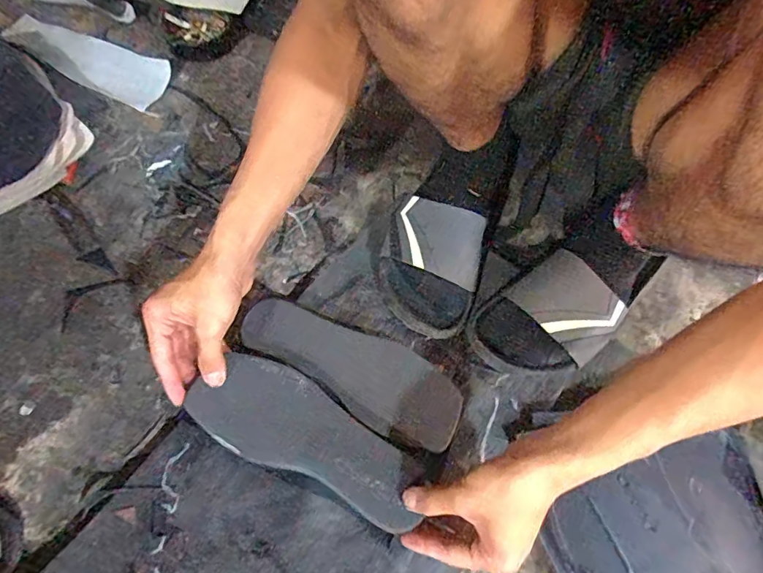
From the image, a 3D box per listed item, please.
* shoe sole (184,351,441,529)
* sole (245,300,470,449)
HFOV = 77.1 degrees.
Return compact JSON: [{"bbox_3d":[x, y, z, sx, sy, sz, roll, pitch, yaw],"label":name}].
[{"bbox_3d":[-0.066,0.135,0.438,0.220,0.016,0.082,28,65,5],"label":"shoe sole"},{"bbox_3d":[-0.029,0.078,0.488,0.231,0.012,0.087,31,56,8],"label":"sole"}]

